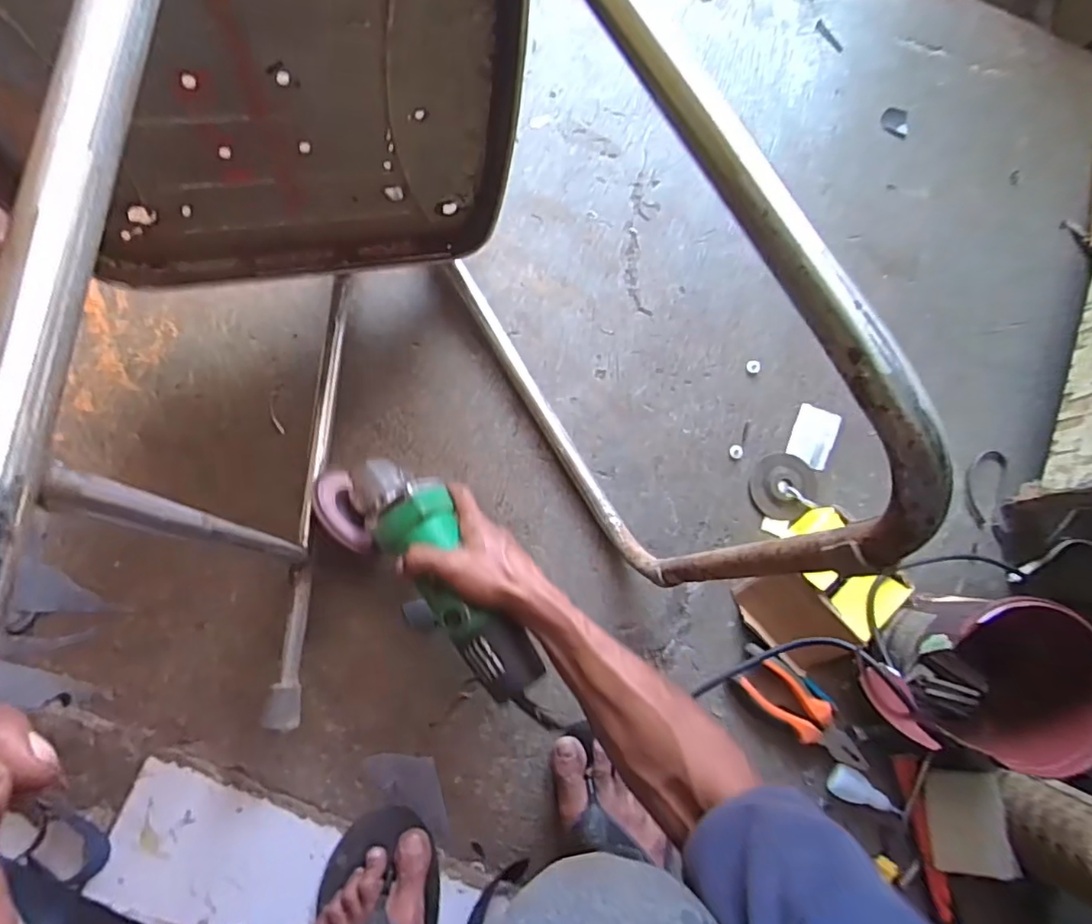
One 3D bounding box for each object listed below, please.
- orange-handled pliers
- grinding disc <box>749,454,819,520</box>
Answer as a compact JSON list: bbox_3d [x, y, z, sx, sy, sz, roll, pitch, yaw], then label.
[{"bbox_3d":[0.268,0.263,0.601,0.148,0.019,0.046,40,81,4],"label":"orange-handled pliers"},{"bbox_3d":[0.264,0.027,0.647,0.071,0.011,0.072,0,81,-3],"label":"grinding disc"}]

